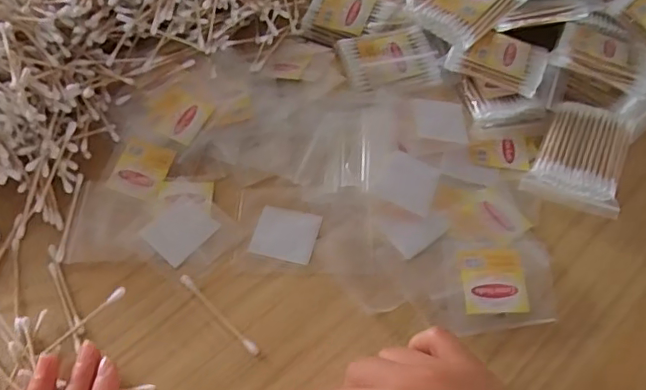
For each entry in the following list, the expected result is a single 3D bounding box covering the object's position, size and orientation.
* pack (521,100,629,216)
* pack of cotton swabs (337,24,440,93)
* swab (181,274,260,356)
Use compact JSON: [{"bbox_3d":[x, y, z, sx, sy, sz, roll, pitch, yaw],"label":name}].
[{"bbox_3d":[0.188,-0.029,0.402,0.059,0.017,0.084,23,57,16],"label":"pack"},{"bbox_3d":[0.054,-0.108,0.445,0.074,0.015,0.053,-15,55,-11],"label":"pack of cotton swabs"},{"bbox_3d":[-0.063,0.071,0.338,0.069,0.004,0.006,38,62,24],"label":"swab"}]

